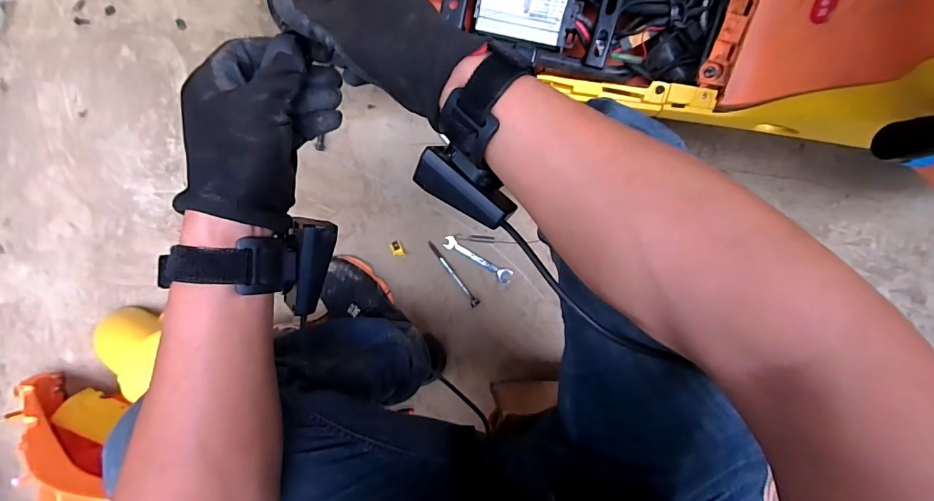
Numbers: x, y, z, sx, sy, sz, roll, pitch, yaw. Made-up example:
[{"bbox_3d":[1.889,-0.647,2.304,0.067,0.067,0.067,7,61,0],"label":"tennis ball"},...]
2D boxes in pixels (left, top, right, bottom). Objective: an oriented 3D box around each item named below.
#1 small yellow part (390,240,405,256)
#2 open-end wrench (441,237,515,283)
[{"bbox_3d":[-0.122,-0.003,0.739,0.021,0.004,0.030,-18,95,2],"label":"small yellow part"},{"bbox_3d":[0.019,0.017,0.740,0.134,0.004,0.025,30,95,-2],"label":"open-end wrench"}]

